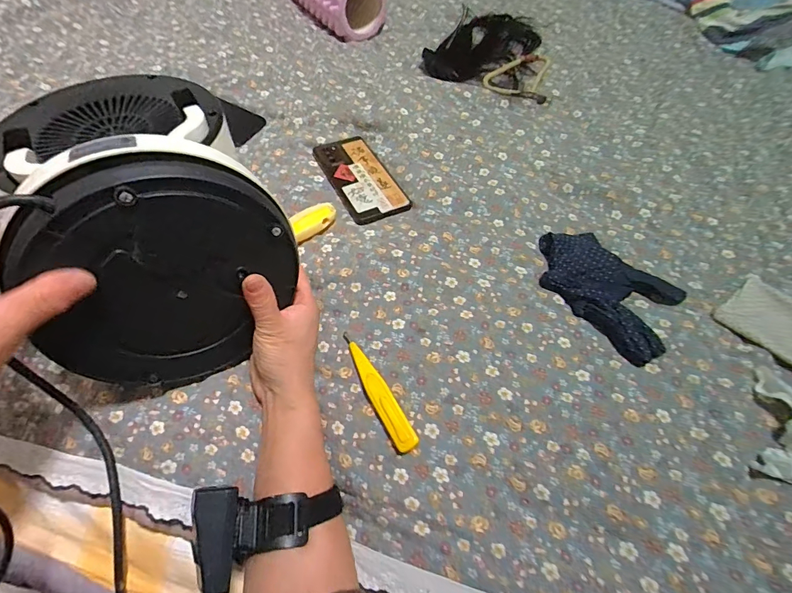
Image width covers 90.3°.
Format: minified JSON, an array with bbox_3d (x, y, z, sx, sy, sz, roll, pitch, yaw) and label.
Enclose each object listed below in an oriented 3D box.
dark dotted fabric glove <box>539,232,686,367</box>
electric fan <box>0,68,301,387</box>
[{"bbox_3d":[0.224,-0.015,0.422,0.109,0.021,0.159,-33,63,-23],"label":"dark dotted fabric glove"},{"bbox_3d":[-0.239,-0.099,0.369,0.192,0.184,0.309,-27,62,-20],"label":"electric fan"}]

